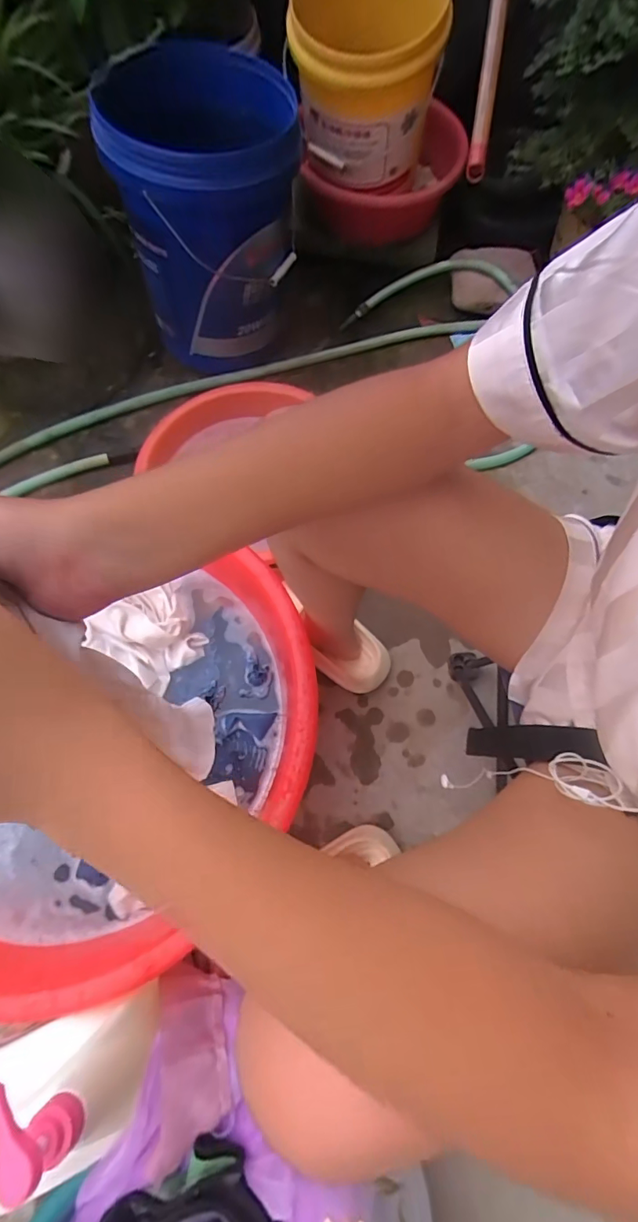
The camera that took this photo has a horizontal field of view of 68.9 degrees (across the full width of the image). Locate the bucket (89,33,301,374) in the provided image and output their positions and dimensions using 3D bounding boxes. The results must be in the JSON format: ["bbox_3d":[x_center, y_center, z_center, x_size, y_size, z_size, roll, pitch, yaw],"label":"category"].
[{"bbox_3d":[-0.187,-0.710,0.852,0.294,0.387,0.339,-6,70,-6],"label":"bucket"}]

